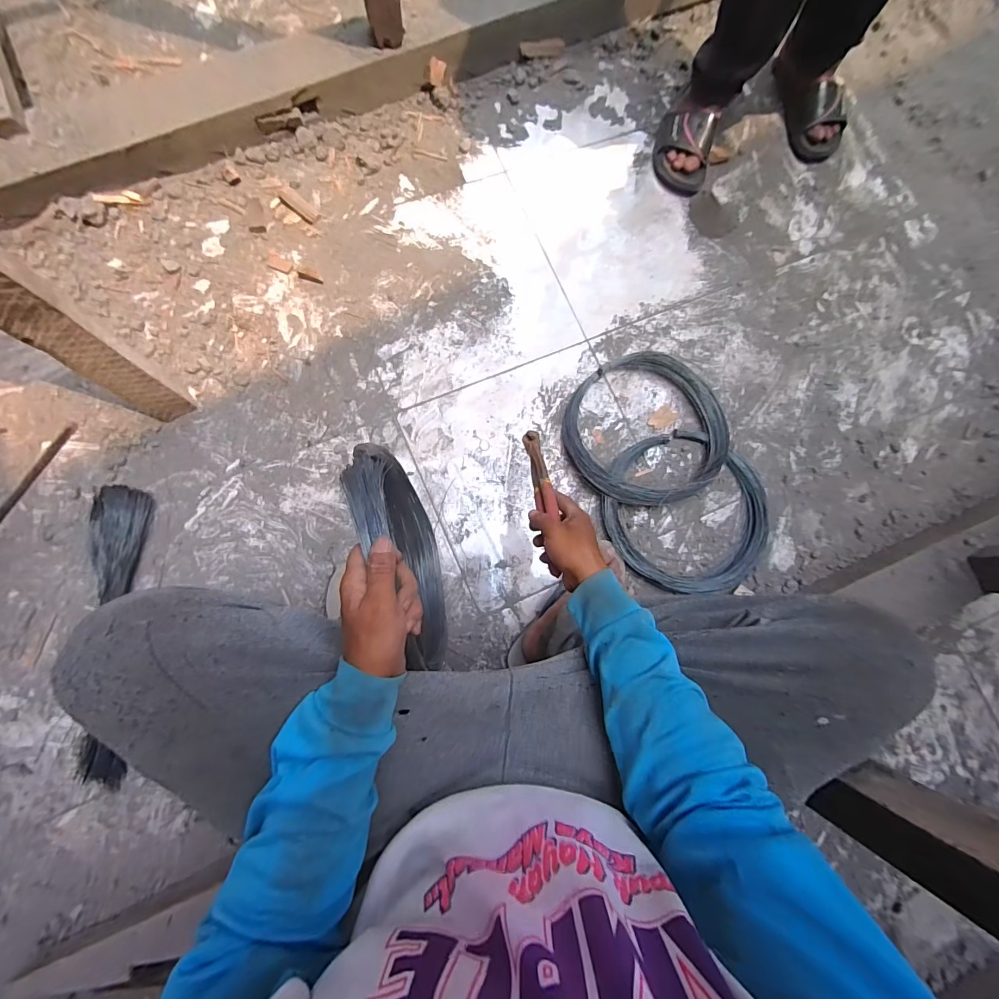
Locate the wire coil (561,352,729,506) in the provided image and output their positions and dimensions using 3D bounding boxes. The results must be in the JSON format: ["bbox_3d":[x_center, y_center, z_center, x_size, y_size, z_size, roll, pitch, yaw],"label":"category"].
[{"bbox_3d":[0.271,-0.128,0.784,0.297,0.062,0.282,1,84,-5],"label":"wire coil"}]

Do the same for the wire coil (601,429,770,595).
[{"bbox_3d":[0.338,0.018,0.781,0.303,0.040,0.297,1,84,-5],"label":"wire coil"}]

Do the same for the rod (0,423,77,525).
[{"bbox_3d":[-0.796,-0.008,0.698,0.019,0.012,0.279,29,82,-1],"label":"rod"}]

